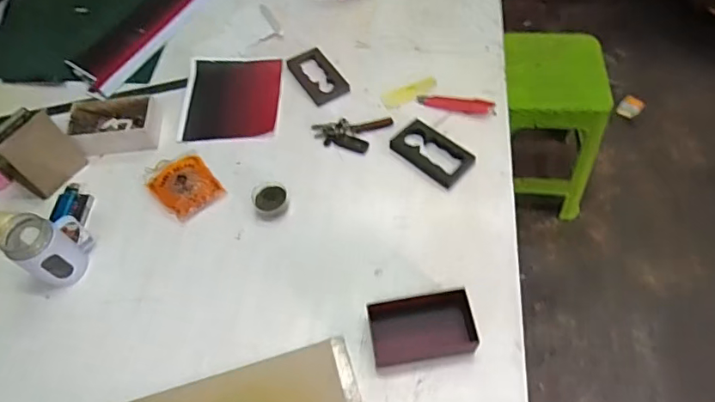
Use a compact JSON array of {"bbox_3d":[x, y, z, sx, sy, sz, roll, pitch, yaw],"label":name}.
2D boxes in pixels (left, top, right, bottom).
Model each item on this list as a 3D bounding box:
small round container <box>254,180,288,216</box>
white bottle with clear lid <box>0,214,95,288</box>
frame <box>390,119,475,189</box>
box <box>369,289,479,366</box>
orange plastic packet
[{"bbox_3d":[-0.156,-0.002,0.909,0.057,0.043,0.062,-2,59,3],"label":"small round container"},{"bbox_3d":[-0.494,0.075,0.832,0.079,0.122,0.102,33,67,22],"label":"white bottle with clear lid"},{"bbox_3d":[0.142,-0.093,0.971,0.151,0.016,0.093,38,68,24],"label":"frame"},{"bbox_3d":[0.095,0.198,0.771,0.153,0.068,0.096,-10,58,-2],"label":"box"},{"bbox_3d":[-0.326,-0.034,0.940,0.106,0.027,0.140,-35,62,-16],"label":"orange plastic packet"}]

